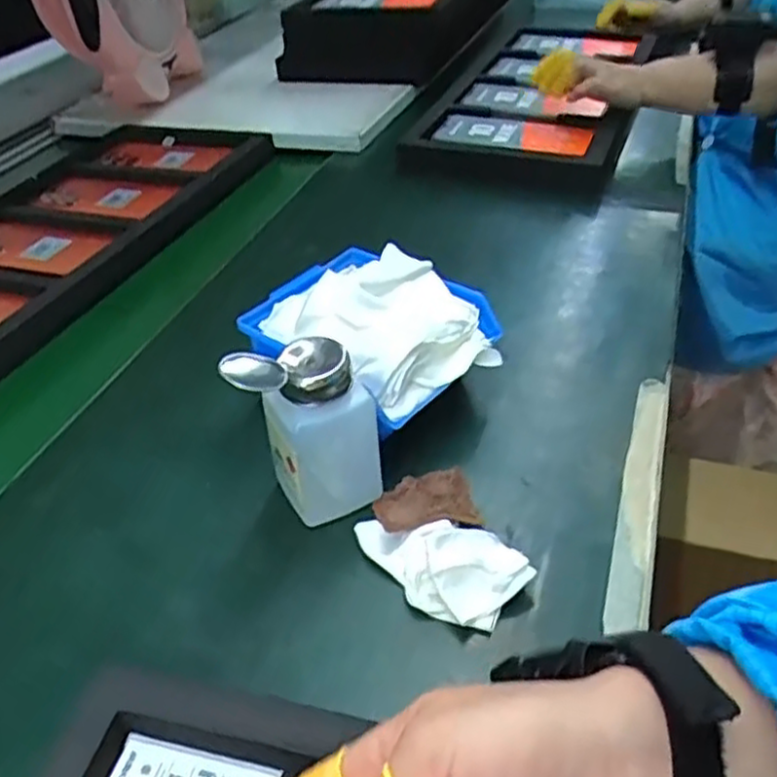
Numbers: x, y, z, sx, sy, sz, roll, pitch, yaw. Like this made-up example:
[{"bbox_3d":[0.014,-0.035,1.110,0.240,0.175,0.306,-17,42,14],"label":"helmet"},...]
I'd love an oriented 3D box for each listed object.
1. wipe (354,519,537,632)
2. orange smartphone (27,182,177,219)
[{"bbox_3d":[0.030,0.089,0.395,0.057,0.021,0.086,-32,44,-28],"label":"wipe"},{"bbox_3d":[-0.317,-0.215,0.816,0.155,0.007,0.072,9,41,20],"label":"orange smartphone"}]

